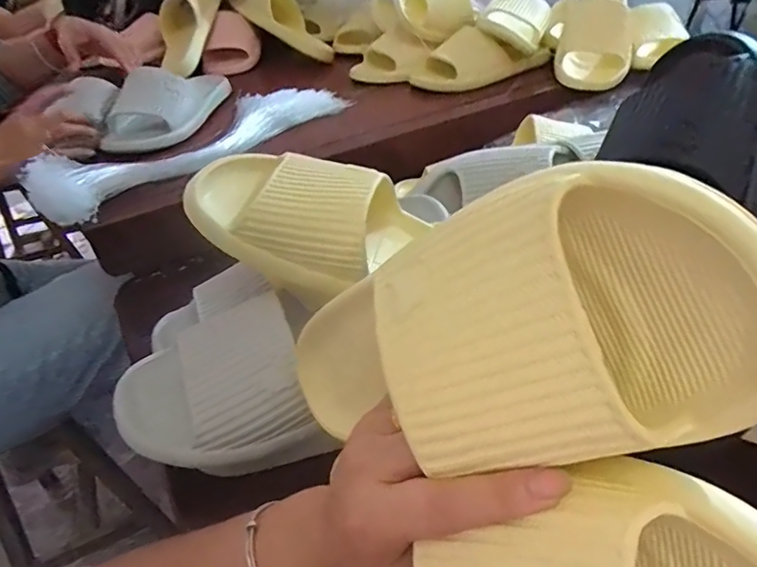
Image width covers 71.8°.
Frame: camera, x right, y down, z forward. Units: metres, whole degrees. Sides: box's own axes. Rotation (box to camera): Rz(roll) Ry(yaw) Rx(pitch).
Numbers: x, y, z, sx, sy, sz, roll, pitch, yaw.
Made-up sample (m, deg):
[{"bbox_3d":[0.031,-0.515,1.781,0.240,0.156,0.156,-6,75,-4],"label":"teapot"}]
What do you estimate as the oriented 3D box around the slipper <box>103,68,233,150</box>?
[{"bbox_3d":[-0.306,-0.273,0.755,0.102,0.075,0.255,0,38,7],"label":"slipper"}]

